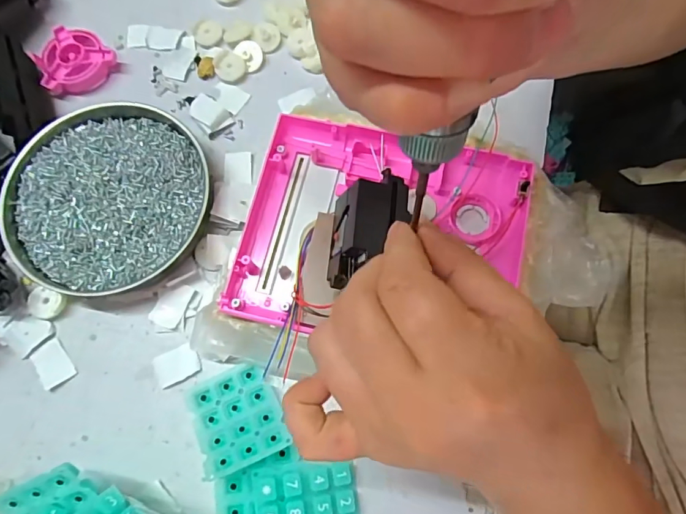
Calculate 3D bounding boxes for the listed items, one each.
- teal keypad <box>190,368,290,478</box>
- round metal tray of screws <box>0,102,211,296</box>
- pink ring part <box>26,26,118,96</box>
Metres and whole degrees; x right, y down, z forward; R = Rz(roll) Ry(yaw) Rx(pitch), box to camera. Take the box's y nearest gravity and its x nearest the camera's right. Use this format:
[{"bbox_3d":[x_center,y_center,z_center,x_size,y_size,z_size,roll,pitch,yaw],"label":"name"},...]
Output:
[{"bbox_3d":[-0.064,0.096,0.274,0.049,0.006,0.056,-20,55,-12],"label":"teal keypad"},{"bbox_3d":[-0.160,-0.041,0.316,0.135,0.024,0.129,0,74,1],"label":"round metal tray of screws"},{"bbox_3d":[-0.209,-0.151,0.353,0.051,0.019,0.053,0,74,1],"label":"pink ring part"}]

